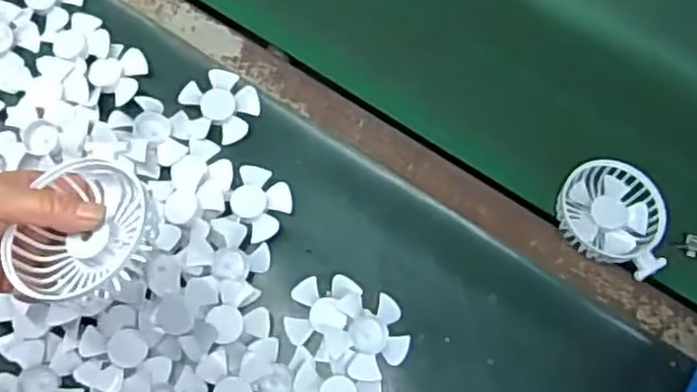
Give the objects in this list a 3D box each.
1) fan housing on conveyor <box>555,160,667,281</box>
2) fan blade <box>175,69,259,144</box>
[{"bbox_3d":[0.240,0.016,0.649,0.096,0.028,0.092,0,70,-1],"label":"fan housing on conveyor"},{"bbox_3d":[-0.120,-0.084,0.676,0.070,0.011,0.071,0,70,-1],"label":"fan blade"}]

